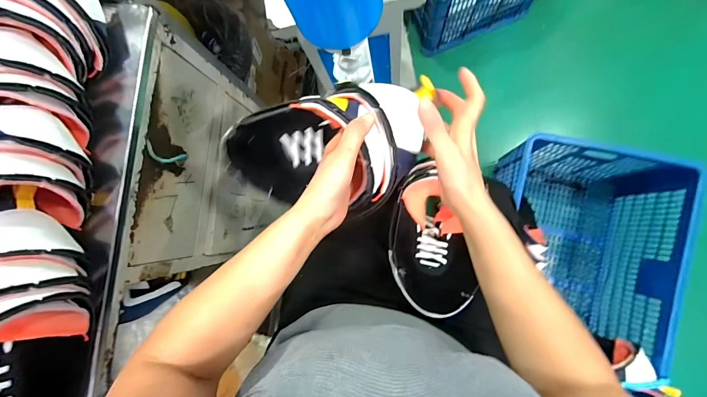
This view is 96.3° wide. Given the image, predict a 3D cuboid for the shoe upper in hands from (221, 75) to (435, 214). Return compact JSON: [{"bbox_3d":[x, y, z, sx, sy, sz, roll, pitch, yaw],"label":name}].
[{"bbox_3d":[-0.051,-0.061,0.392,0.266,0.101,0.132,0,85,33],"label":"shoe upper in hands"}]

